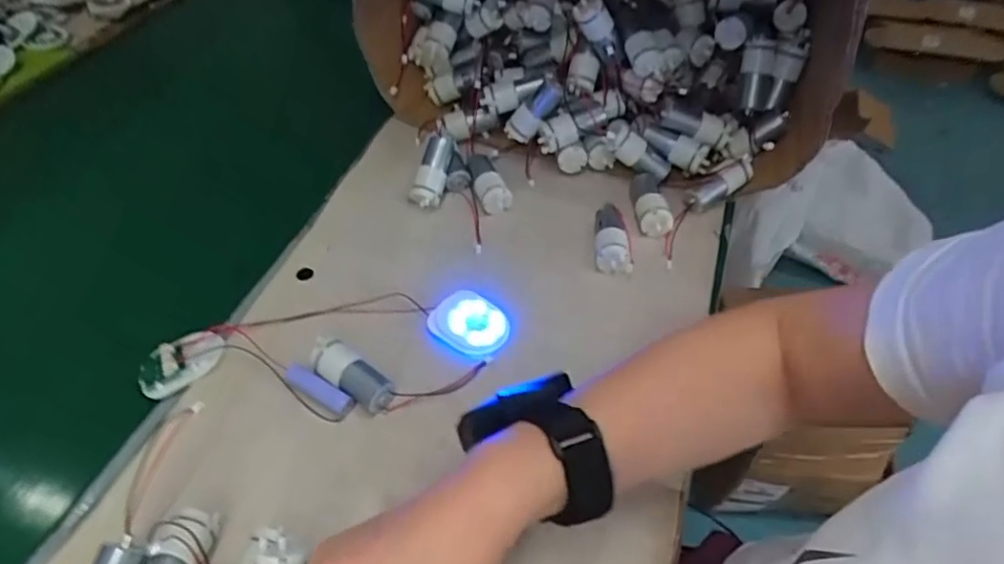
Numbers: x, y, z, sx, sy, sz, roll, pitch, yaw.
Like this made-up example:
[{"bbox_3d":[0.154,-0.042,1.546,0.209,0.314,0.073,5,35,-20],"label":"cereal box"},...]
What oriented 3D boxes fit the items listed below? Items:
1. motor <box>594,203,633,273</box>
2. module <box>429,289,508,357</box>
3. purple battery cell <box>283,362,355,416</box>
[{"bbox_3d":[0.088,-0.035,0.533,0.024,0.022,0.065,-1,47,-3],"label":"motor"},{"bbox_3d":[-0.024,0.032,0.485,0.056,0.015,0.046,36,56,27],"label":"module"},{"bbox_3d":[-0.124,0.072,0.441,0.053,0.012,0.014,25,51,19],"label":"purple battery cell"}]

